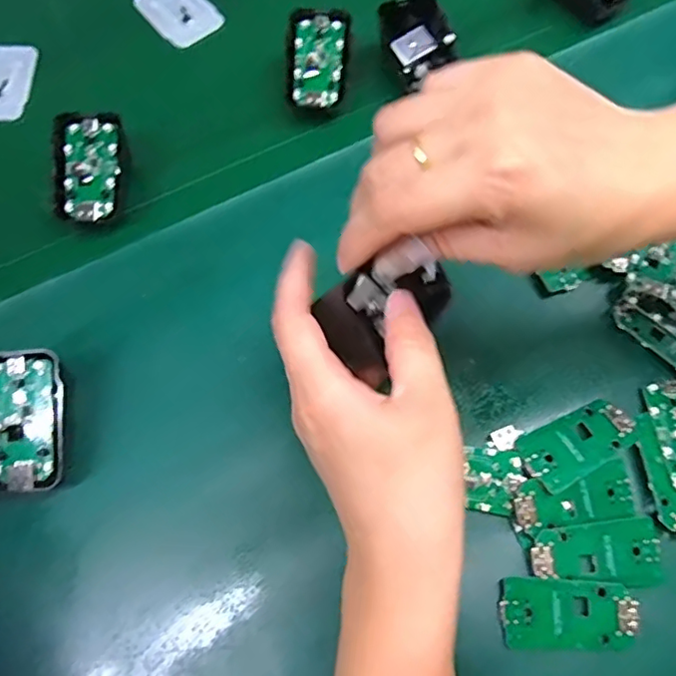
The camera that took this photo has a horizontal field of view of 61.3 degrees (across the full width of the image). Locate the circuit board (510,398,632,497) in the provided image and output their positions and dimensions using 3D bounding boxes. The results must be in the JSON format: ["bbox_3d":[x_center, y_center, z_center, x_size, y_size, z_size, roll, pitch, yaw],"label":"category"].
[{"bbox_3d":[0.126,0.055,0.299,0.062,0.009,0.031,-26,70,-10],"label":"circuit board"}]

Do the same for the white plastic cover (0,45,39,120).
[{"bbox_3d":[-0.245,-0.186,0.415,0.043,0.007,0.065,-1,68,0],"label":"white plastic cover"}]

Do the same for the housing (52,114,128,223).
[{"bbox_3d":[-0.155,-0.106,0.357,0.042,0.010,0.068,-6,85,-4],"label":"housing"}]

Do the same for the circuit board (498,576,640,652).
[{"bbox_3d":[0.110,0.132,0.273,0.063,0.005,0.029,2,68,1],"label":"circuit board"}]

